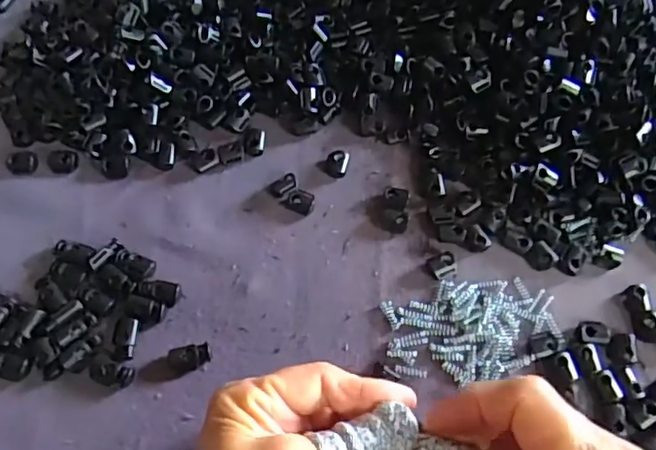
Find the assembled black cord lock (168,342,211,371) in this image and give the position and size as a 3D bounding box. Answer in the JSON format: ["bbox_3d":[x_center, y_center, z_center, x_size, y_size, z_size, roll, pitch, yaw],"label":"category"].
[{"bbox_3d":[-0.068,0.065,0.297,0.020,0.007,0.012,-11,66,-6],"label":"assembled black cord lock"}]

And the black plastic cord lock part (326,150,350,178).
[{"bbox_3d":[0.006,-0.036,0.345,0.012,0.006,0.018,12,66,4],"label":"black plastic cord lock part"}]

